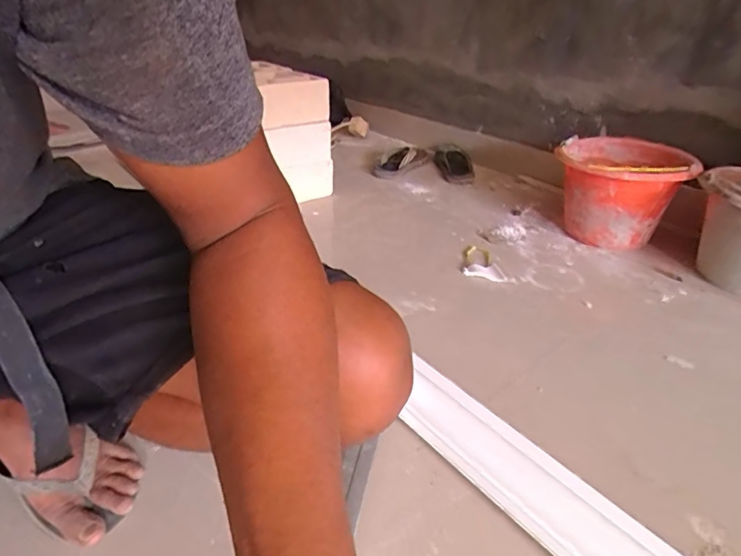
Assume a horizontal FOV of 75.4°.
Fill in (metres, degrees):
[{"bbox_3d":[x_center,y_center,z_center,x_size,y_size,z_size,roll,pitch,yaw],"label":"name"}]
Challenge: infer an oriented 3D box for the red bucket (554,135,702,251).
[{"bbox_3d":[0.552,-0.191,1.087,0.266,0.191,0.293,10,31,14],"label":"red bucket"}]

